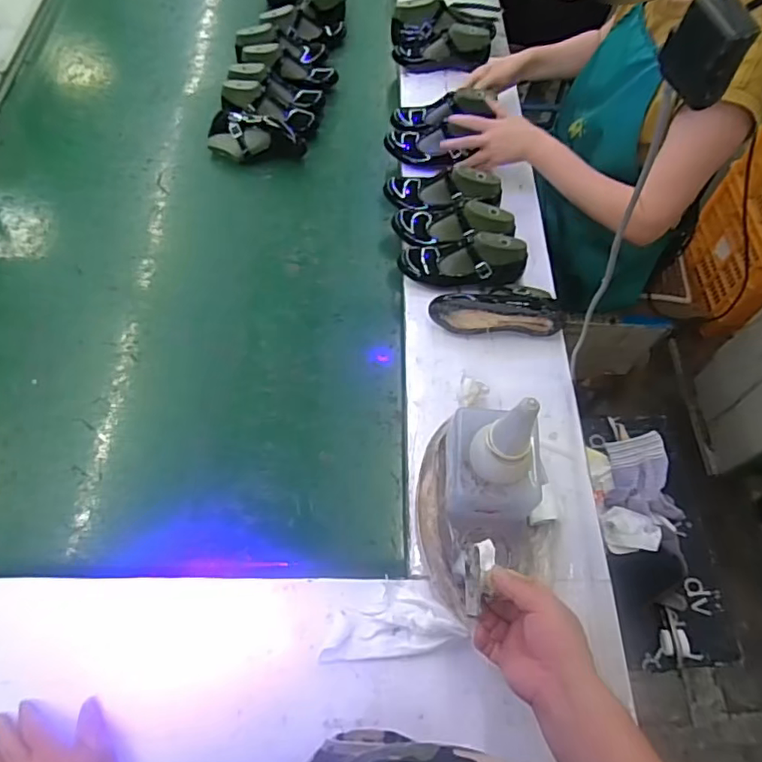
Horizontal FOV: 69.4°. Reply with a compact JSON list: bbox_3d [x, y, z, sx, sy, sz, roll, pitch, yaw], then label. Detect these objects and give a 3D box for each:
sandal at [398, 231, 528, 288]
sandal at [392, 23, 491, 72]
[{"bbox_3d":[0.131,-0.192,0.888,0.194,0.075,0.076,-2,62,-5],"label":"sandal"},{"bbox_3d":[0.130,-0.704,1.172,0.206,0.073,0.088,-5,62,9],"label":"sandal"}]

